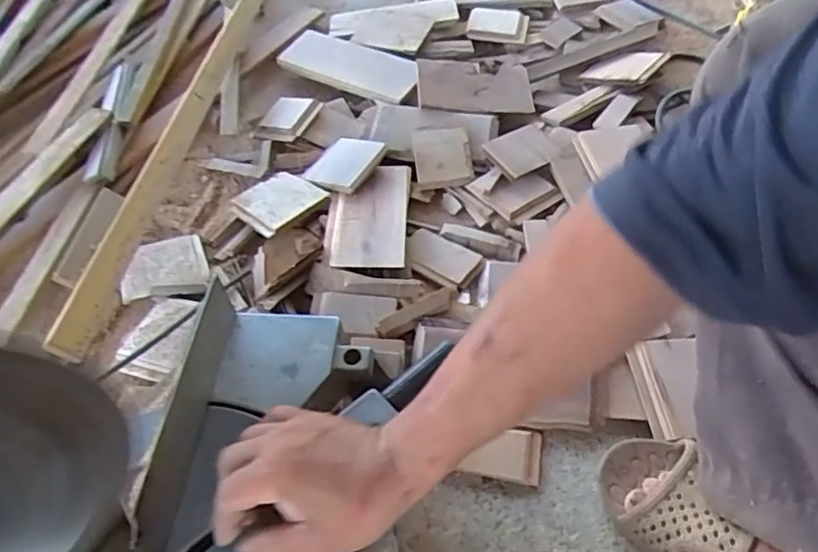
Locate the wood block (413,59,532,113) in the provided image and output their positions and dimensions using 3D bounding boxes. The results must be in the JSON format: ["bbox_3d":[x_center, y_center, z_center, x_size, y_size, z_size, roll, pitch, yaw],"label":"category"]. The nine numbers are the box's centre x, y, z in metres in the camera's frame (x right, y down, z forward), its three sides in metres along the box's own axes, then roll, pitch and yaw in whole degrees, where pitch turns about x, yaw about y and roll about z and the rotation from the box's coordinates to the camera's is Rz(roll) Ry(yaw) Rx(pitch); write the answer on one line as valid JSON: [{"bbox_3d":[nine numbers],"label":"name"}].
[{"bbox_3d":[0.095,-0.283,0.880,0.169,0.013,0.125,1,54,-9],"label":"wood block"}]

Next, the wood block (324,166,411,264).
[{"bbox_3d":[-0.051,-0.081,0.737,0.099,0.011,0.175,2,52,2],"label":"wood block"}]

